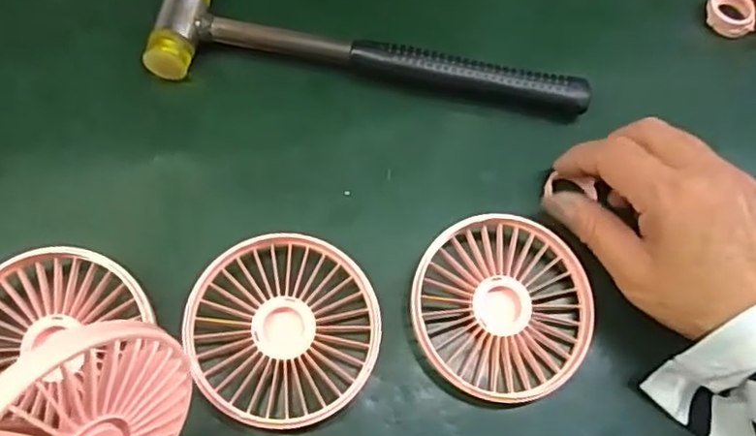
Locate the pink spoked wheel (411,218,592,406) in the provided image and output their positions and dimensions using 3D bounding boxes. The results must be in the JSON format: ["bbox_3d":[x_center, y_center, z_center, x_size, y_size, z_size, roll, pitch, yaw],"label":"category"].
[{"bbox_3d":[0.061,0.043,0.319,0.086,0.019,0.085,1,68,-3],"label":"pink spoked wheel"}]

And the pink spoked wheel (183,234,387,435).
[{"bbox_3d":[-0.044,0.052,0.308,0.086,0.018,0.085,43,72,13],"label":"pink spoked wheel"}]

